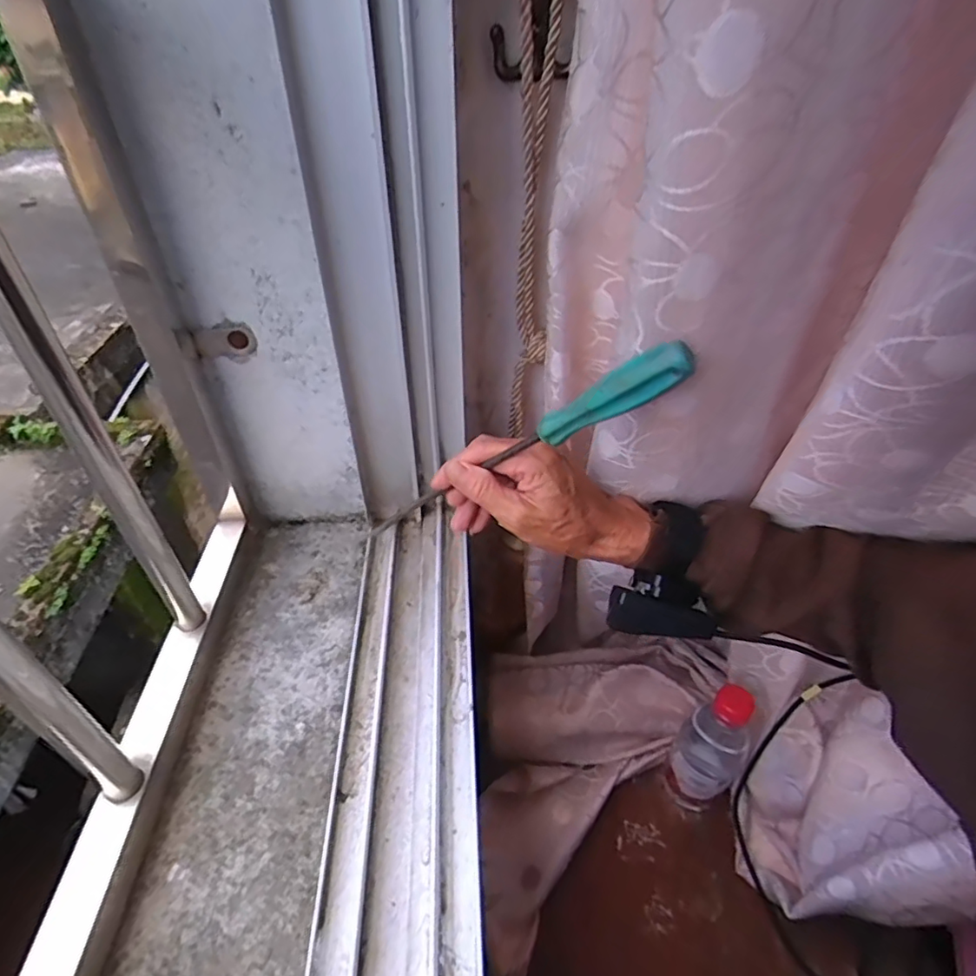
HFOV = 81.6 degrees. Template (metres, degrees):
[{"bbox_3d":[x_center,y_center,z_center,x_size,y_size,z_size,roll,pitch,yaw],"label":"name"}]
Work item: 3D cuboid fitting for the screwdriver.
[{"bbox_3d":[0.004,-0.014,0.383,0.301,0.022,0.033,-27,14,47],"label":"screwdriver"}]

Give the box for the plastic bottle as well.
[{"bbox_3d":[0.226,0.256,0.567,0.060,0.182,0.068,32,49,33],"label":"plastic bottle"}]

